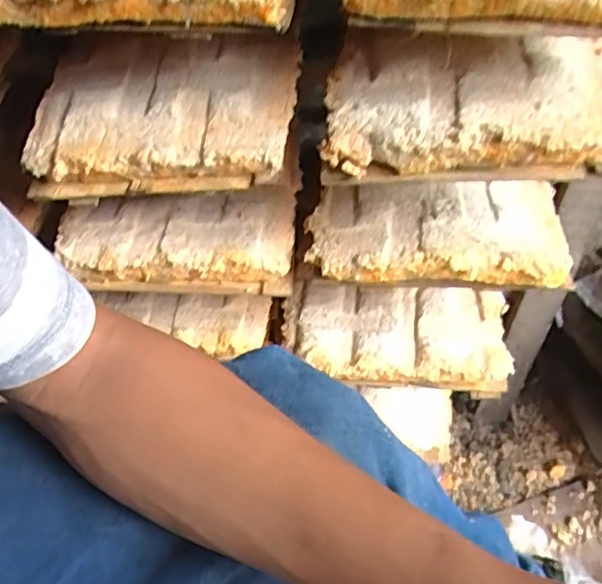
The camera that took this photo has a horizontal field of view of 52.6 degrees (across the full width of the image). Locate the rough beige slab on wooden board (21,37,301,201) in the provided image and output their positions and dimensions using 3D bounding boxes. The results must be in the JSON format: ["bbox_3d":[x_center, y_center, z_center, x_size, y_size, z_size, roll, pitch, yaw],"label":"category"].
[{"bbox_3d":[-0.120,-0.172,0.544,0.230,0.045,0.185,-2,64,3],"label":"rough beige slab on wooden board"}]

